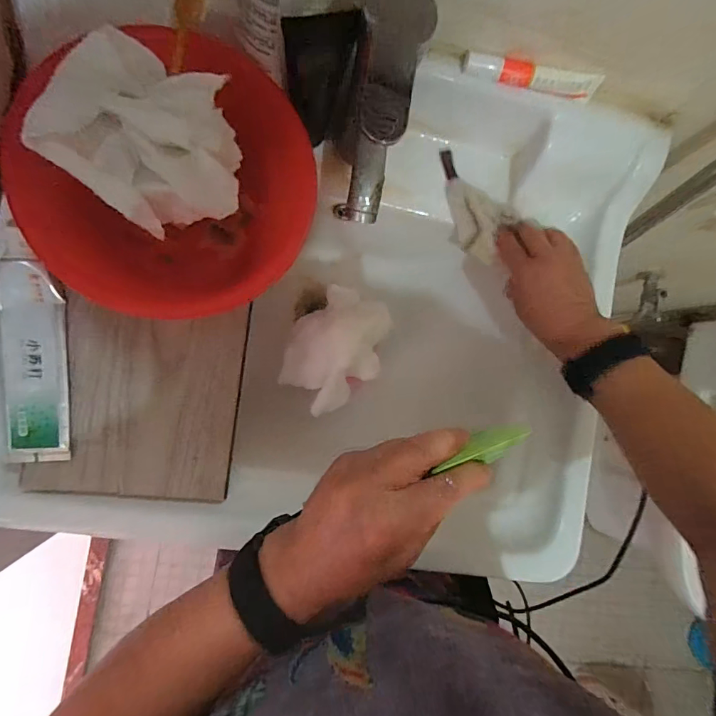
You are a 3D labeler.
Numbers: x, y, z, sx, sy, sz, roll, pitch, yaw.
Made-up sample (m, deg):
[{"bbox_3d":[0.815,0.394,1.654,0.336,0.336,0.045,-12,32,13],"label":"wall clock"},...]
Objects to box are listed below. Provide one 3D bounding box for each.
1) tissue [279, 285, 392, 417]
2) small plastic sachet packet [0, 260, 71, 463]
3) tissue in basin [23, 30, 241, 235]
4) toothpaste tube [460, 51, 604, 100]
[{"bbox_3d":[-0.023,-0.011,0.444,0.094,0.081,0.125,42,83,-5],"label":"tissue"},{"bbox_3d":[-0.275,0.005,0.357,0.048,0.018,0.166,-2,89,-9],"label":"small plastic sachet packet"},{"bbox_3d":[-0.138,-0.148,0.300,0.116,0.080,0.111,31,84,-7],"label":"tissue in basin"},{"bbox_3d":[0.161,-0.260,0.386,0.126,0.025,0.021,11,87,-8],"label":"toothpaste tube"}]

